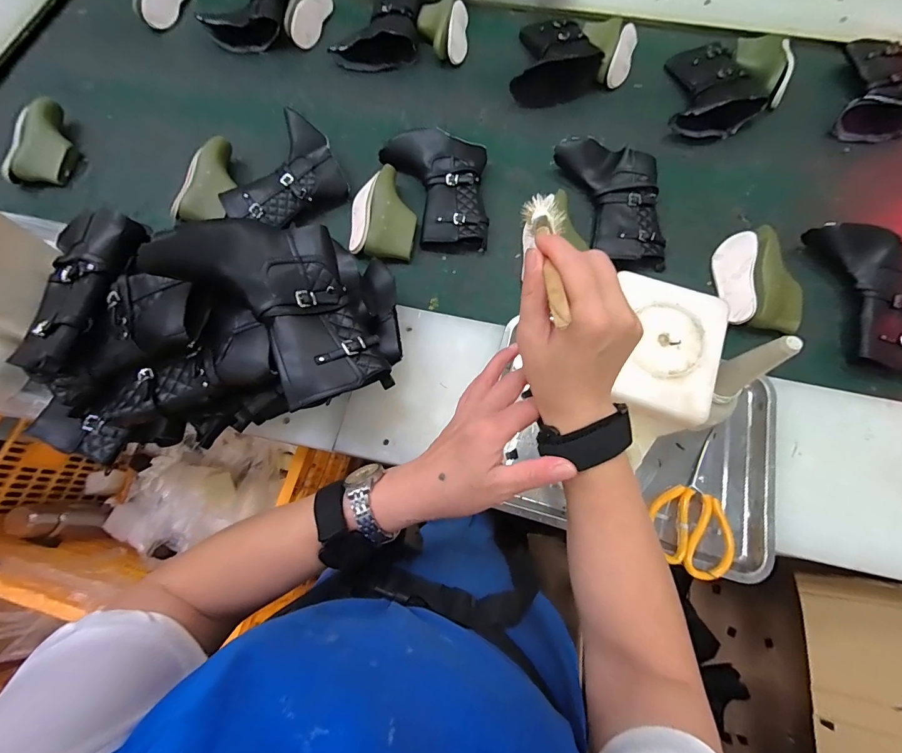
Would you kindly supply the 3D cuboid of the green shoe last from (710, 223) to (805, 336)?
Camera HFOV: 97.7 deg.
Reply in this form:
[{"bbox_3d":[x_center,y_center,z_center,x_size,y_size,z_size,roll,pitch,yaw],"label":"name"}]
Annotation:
[{"bbox_3d":[0.508,-0.163,0.660,0.110,0.066,0.184,-1,71,-1],"label":"green shoe last"}]

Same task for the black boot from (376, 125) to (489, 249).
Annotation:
[{"bbox_3d":[-0.035,-0.355,0.740,0.202,0.056,0.236,1,71,0],"label":"black boot"}]

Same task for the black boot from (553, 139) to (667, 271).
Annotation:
[{"bbox_3d":[0.310,-0.322,0.724,0.151,0.057,0.281,-16,72,-6],"label":"black boot"}]

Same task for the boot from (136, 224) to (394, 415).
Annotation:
[{"bbox_3d":[-0.211,-0.067,0.478,0.206,0.095,0.233,-21,82,-27],"label":"boot"}]

